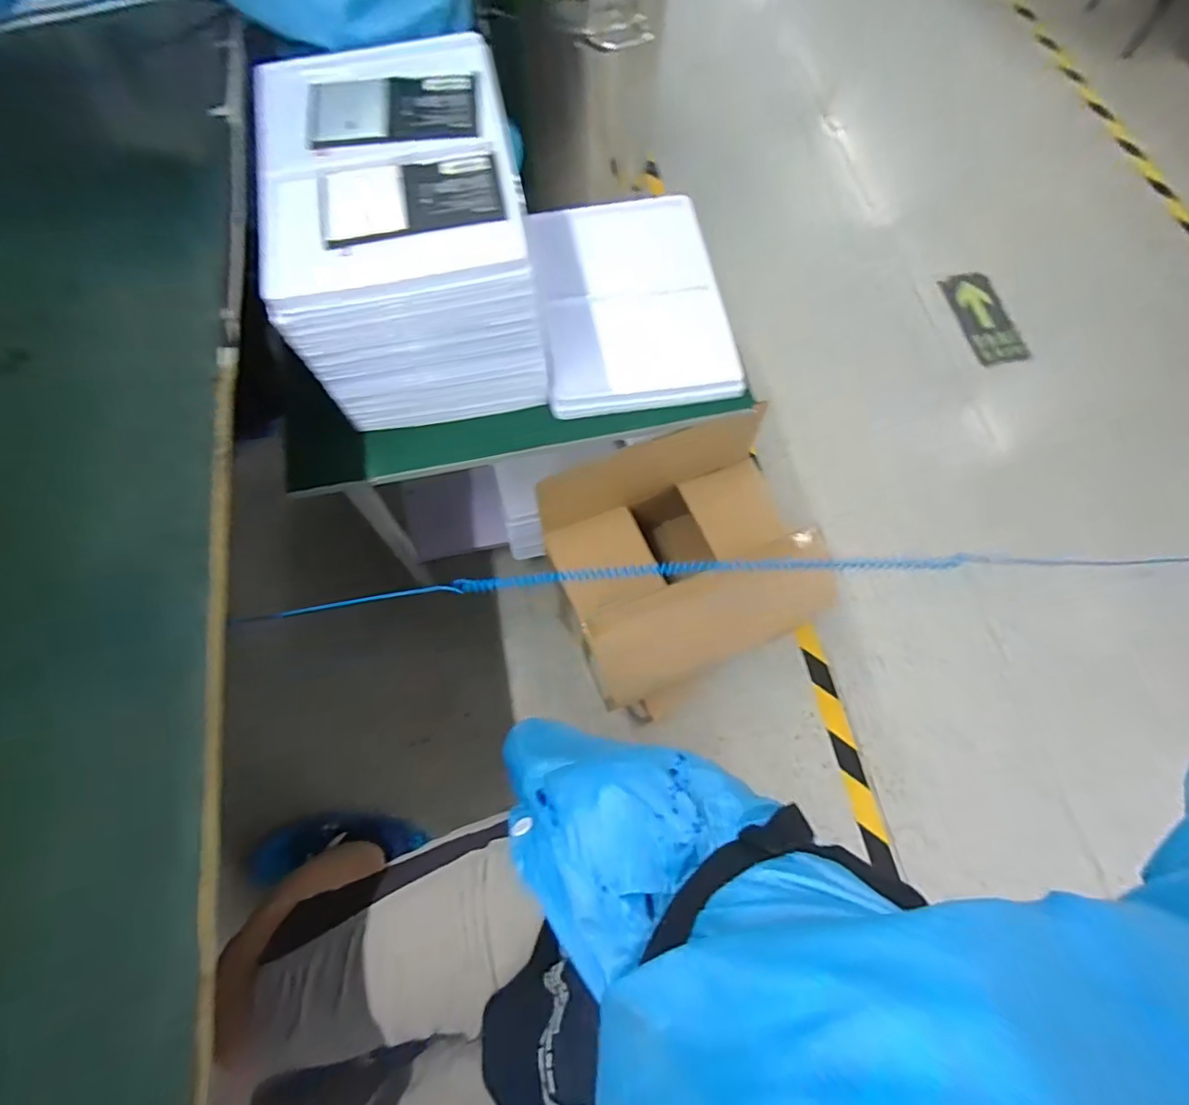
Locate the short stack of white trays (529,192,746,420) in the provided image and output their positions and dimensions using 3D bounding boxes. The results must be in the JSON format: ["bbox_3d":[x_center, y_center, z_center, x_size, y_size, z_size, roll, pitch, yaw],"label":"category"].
[{"bbox_3d":[0.043,-0.345,0.767,0.240,0.047,0.326,-9,72,-5],"label":"short stack of white trays"}]

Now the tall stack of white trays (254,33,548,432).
[{"bbox_3d":[-0.214,-0.352,0.652,0.248,0.198,0.318,-11,71,-6],"label":"tall stack of white trays"}]

